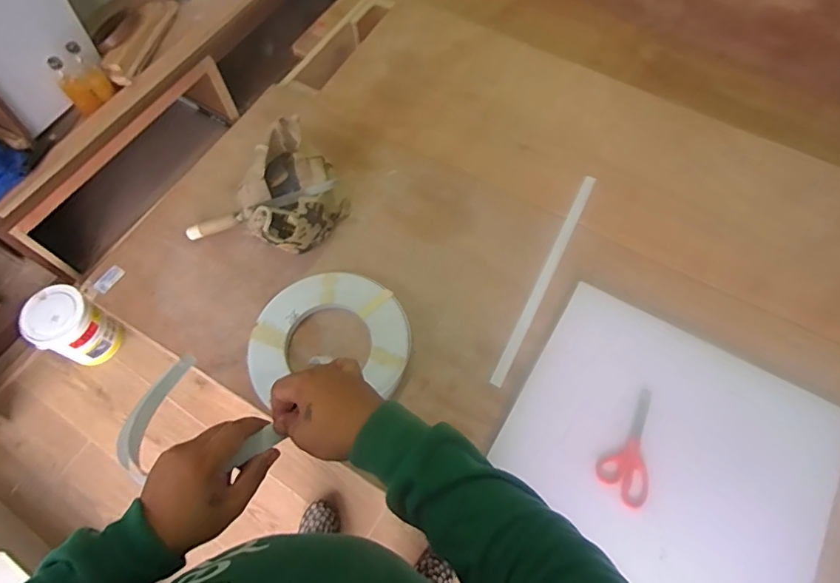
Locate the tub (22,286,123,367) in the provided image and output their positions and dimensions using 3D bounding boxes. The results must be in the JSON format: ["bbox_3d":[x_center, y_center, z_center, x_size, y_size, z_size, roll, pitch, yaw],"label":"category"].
[{"bbox_3d":[-0.996,0.101,1.473,0.181,0.185,0.177,32,70,15],"label":"tub"}]

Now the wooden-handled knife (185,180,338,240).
[{"bbox_3d":[-0.300,-0.150,0.957,0.303,0.031,0.033,-16,61,11],"label":"wooden-handled knife"}]

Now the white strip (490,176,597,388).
[{"bbox_3d":[0.238,-0.034,0.958,0.022,0.007,0.473,23,67,17],"label":"white strip"}]

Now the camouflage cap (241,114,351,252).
[{"bbox_3d":[-0.235,-0.181,0.940,0.168,0.174,0.170,-1,65,2],"label":"camouflage cap"}]

